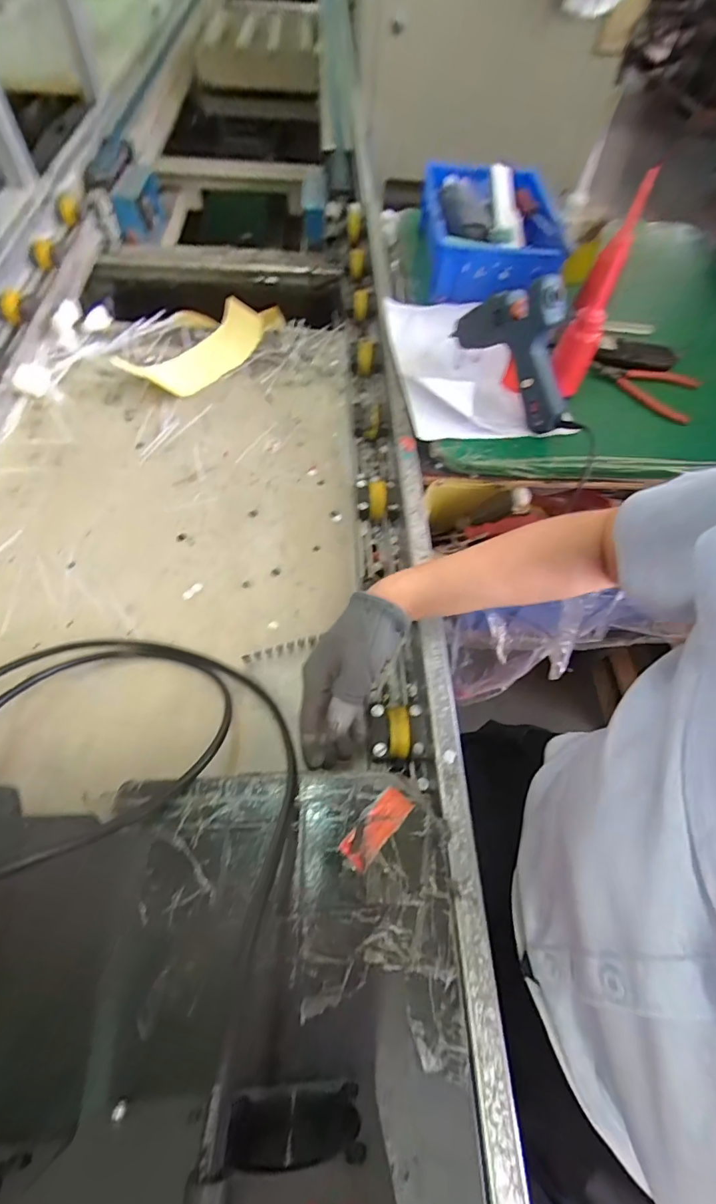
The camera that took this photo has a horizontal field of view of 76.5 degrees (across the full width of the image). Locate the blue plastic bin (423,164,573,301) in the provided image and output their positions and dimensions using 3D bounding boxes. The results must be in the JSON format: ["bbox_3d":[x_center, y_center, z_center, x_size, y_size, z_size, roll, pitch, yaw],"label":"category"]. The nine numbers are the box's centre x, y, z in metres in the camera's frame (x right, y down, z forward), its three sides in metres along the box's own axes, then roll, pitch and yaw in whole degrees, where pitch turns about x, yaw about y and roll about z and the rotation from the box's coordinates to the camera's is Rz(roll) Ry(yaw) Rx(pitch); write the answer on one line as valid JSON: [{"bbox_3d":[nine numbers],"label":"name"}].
[{"bbox_3d":[0.205,-0.580,0.714,0.199,0.080,0.250,6,60,0],"label":"blue plastic bin"}]

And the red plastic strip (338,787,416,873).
[{"bbox_3d":[0.015,0.174,0.352,0.023,0.004,0.062,40,65,18],"label":"red plastic strip"}]

